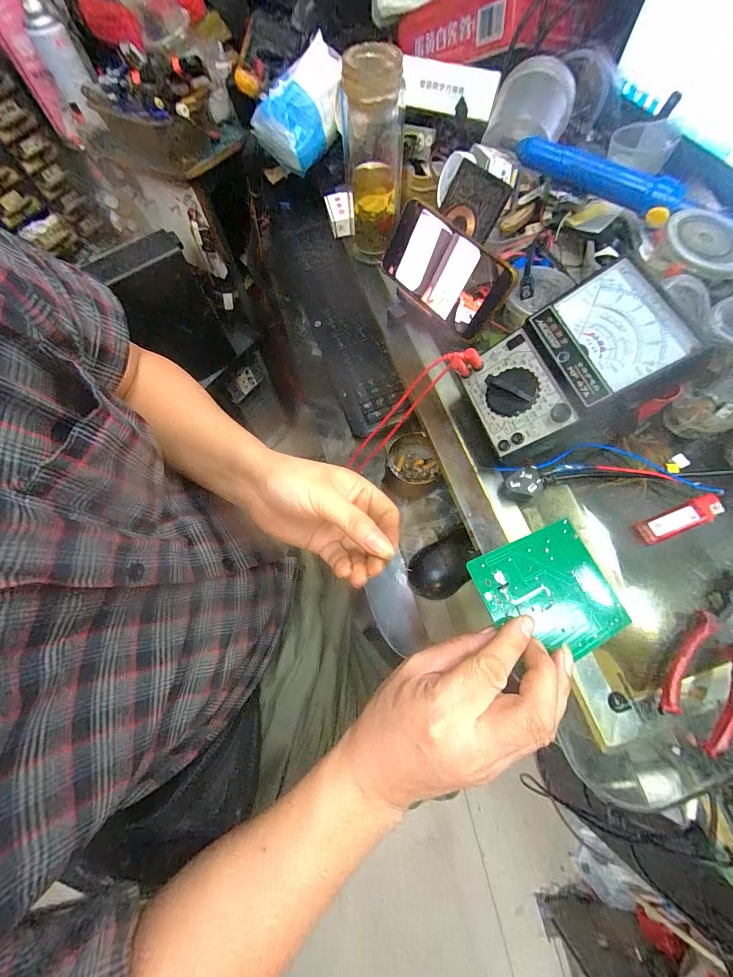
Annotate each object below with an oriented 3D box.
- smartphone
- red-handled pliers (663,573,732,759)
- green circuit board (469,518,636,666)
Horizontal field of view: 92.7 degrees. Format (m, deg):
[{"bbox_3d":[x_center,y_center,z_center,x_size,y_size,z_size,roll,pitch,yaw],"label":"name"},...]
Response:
[{"bbox_3d":[0.082,-0.238,0.385,0.016,0.078,0.157,-28,69,-41],"label":"smartphone"},{"bbox_3d":[0.284,0.126,0.278,0.047,0.020,0.152,40,75,16],"label":"red-handled pliers"},{"bbox_3d":[0.141,0.080,0.268,0.112,0.004,0.091,-17,72,-23],"label":"green circuit board"}]

